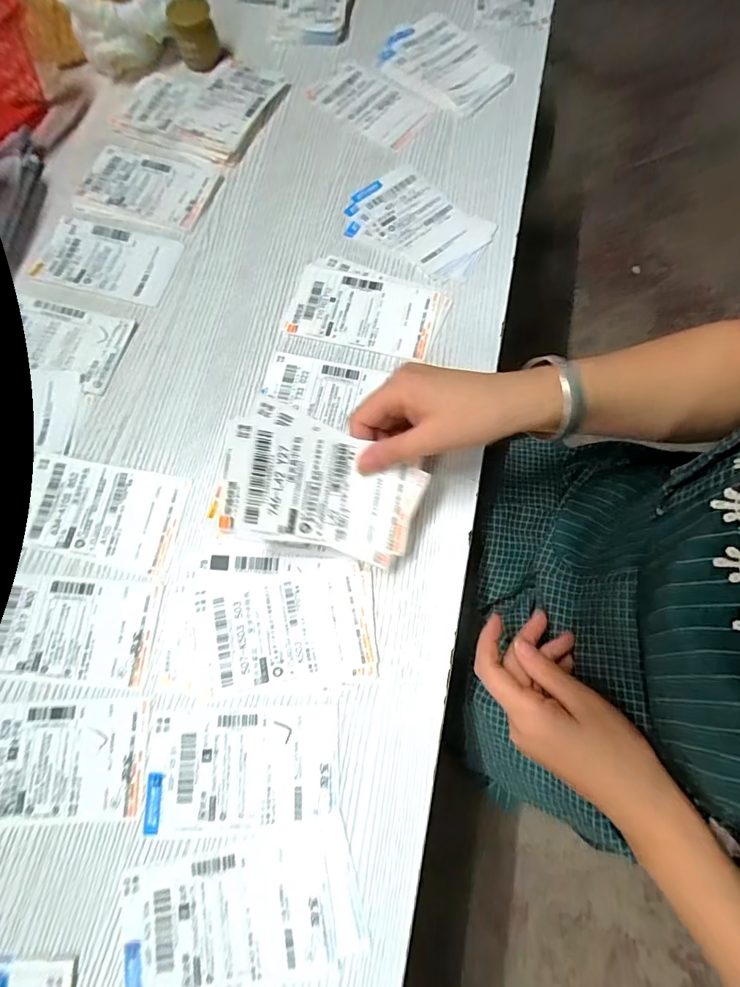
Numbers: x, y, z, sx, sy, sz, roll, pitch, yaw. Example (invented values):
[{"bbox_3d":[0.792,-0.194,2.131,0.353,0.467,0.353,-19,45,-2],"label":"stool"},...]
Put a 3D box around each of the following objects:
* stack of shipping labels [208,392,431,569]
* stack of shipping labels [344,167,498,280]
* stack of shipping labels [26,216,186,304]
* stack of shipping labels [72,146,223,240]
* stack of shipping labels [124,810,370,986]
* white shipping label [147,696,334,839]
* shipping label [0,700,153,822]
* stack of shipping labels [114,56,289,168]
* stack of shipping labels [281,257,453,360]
[{"bbox_3d":[-0.031,-0.006,0.299,0.136,0.004,0.088,14,94,-14],"label":"stack of shipping labels"},{"bbox_3d":[0.049,-0.267,0.425,0.136,0.004,0.096,33,77,9],"label":"stack of shipping labels"},{"bbox_3d":[-0.255,-0.226,0.416,0.129,0.005,0.075,14,75,4],"label":"stack of shipping labels"},{"bbox_3d":[-0.226,-0.305,0.438,0.131,0.005,0.086,15,75,4],"label":"stack of shipping labels"},{"bbox_3d":[-0.080,0.264,0.274,0.143,0.004,0.077,-12,74,-4],"label":"stack of shipping labels"},{"bbox_3d":[-0.086,0.185,0.297,0.129,0.004,0.070,-5,74,-1],"label":"white shipping label"},{"bbox_3d":[-0.220,0.184,0.300,0.126,0.004,0.072,-1,74,-1],"label":"shipping label"},{"bbox_3d":[-0.181,-0.418,0.465,0.148,0.012,0.133,22,75,6],"label":"stack of shipping labels"},{"bbox_3d":[-0.004,-0.169,0.397,0.140,0.004,0.084,18,75,5],"label":"stack of shipping labels"}]

